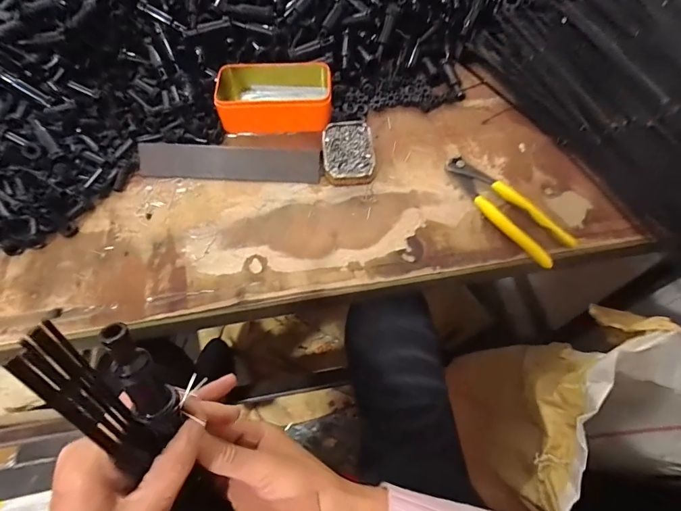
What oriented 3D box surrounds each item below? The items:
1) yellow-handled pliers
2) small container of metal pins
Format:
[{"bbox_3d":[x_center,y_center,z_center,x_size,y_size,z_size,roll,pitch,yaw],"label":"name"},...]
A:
[{"bbox_3d":[0.188,-0.058,0.443,0.046,0.014,0.163,-32,66,-17],"label":"yellow-handled pliers"},{"bbox_3d":[0.010,-0.125,0.476,0.061,0.021,0.088,-4,62,-3],"label":"small container of metal pins"}]

